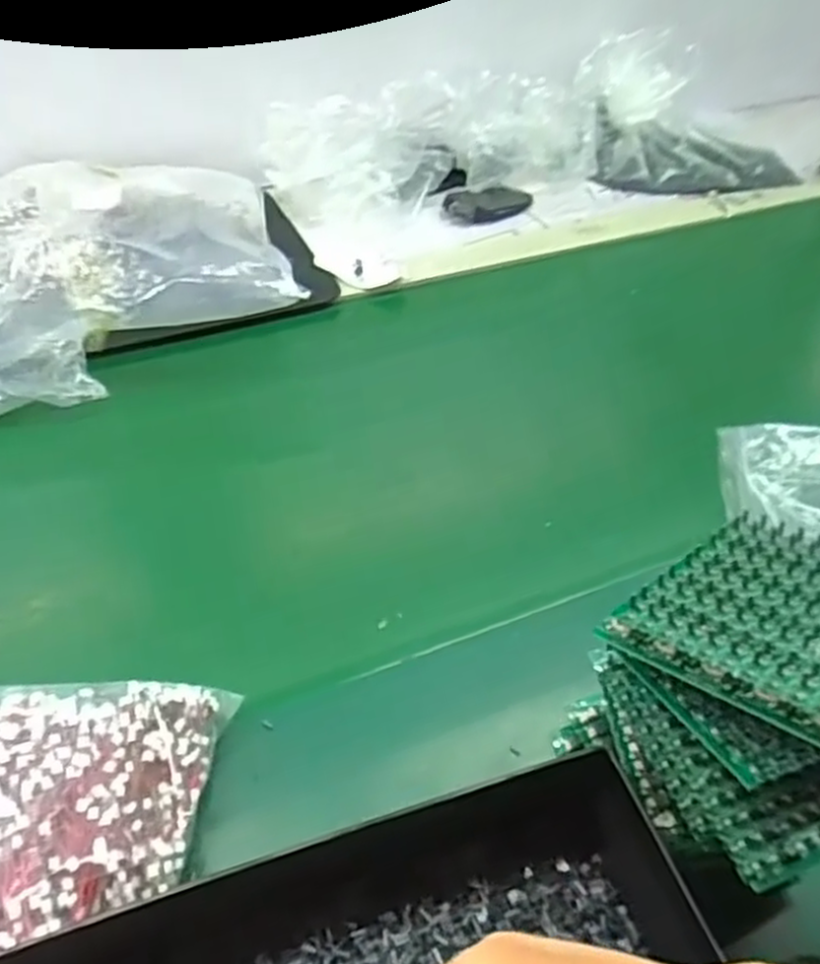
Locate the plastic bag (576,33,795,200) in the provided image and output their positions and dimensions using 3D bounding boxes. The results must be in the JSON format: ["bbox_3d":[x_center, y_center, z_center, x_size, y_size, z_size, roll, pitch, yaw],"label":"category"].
[{"bbox_3d":[0.334,-0.463,0.938,0.246,0.132,0.205,-10,45,-11],"label":"plastic bag"}]

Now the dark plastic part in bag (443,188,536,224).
[{"bbox_3d":[0.092,-0.323,0.868,0.118,0.018,0.057,-25,50,-24],"label":"dark plastic part in bag"}]

